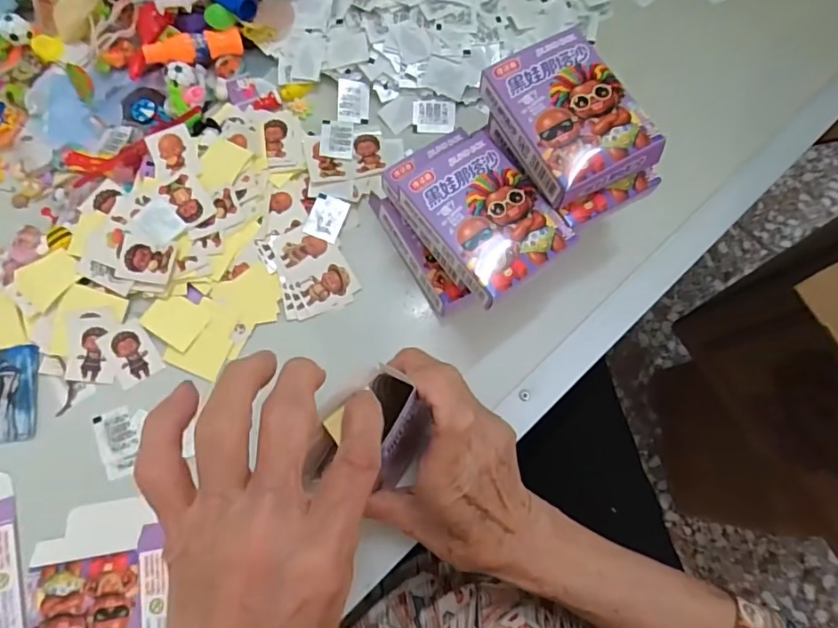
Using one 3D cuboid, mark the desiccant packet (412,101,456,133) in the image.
[{"bbox_3d":[0.012,-0.150,0.394,0.032,0.004,0.023,-1,94,-3],"label":"desiccant packet"}]

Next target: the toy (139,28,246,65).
[{"bbox_3d":[-0.170,-0.200,0.391,0.070,0.017,0.020,-13,77,-4],"label":"toy"}]

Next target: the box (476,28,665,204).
[{"bbox_3d":[0.086,-0.115,0.306,0.073,0.031,0.093,-27,77,-7],"label":"box"}]

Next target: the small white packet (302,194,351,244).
[{"bbox_3d":[-0.066,-0.069,0.369,0.024,0.005,0.033,20,77,4],"label":"small white packet"}]

